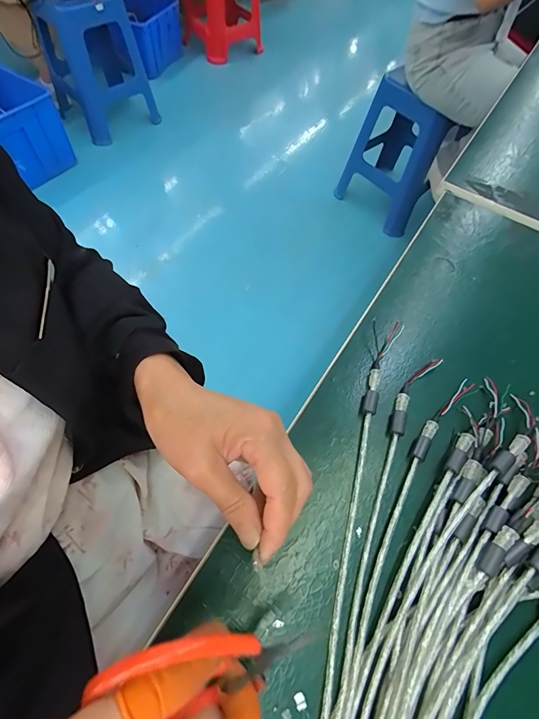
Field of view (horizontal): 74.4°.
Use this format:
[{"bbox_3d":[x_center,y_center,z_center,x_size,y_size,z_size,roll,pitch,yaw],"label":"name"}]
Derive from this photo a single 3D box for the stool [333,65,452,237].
[{"bbox_3d":[0.567,-0.886,1.507,0.336,0.507,0.408,-31,67,-19],"label":"stool"}]

